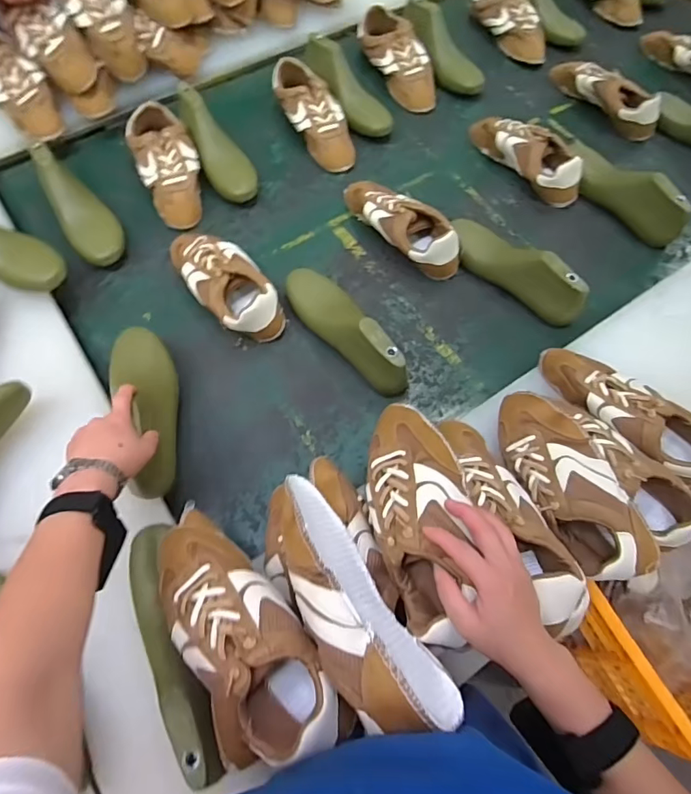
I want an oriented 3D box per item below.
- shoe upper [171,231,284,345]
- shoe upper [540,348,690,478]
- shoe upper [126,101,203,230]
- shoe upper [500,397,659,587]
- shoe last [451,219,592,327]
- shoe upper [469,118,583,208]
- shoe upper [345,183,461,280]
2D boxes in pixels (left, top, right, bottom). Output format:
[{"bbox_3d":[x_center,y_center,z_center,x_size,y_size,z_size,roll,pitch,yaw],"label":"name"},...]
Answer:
[{"bbox_3d":[-0.187,-0.183,0.741,0.104,0.076,0.228,-31,72,-12],"label":"shoe upper"},{"bbox_3d":[0.366,0.015,0.625,0.089,0.078,0.242,-42,75,-16],"label":"shoe upper"},{"bbox_3d":[-0.311,-0.410,0.836,0.102,0.060,0.231,-23,71,-10],"label":"shoe upper"},{"bbox_3d":[0.264,0.101,0.575,0.094,0.077,0.243,-19,70,-8],"label":"shoe upper"},{"bbox_3d":[0.270,-0.214,0.758,0.069,0.101,0.252,-39,62,-16],"label":"shoe last"},{"bbox_3d":[0.338,-0.462,0.887,0.098,0.075,0.255,-33,72,-13],"label":"shoe upper"},{"bbox_3d":[0.093,-0.296,0.803,0.090,0.075,0.251,-38,74,-15],"label":"shoe upper"}]

